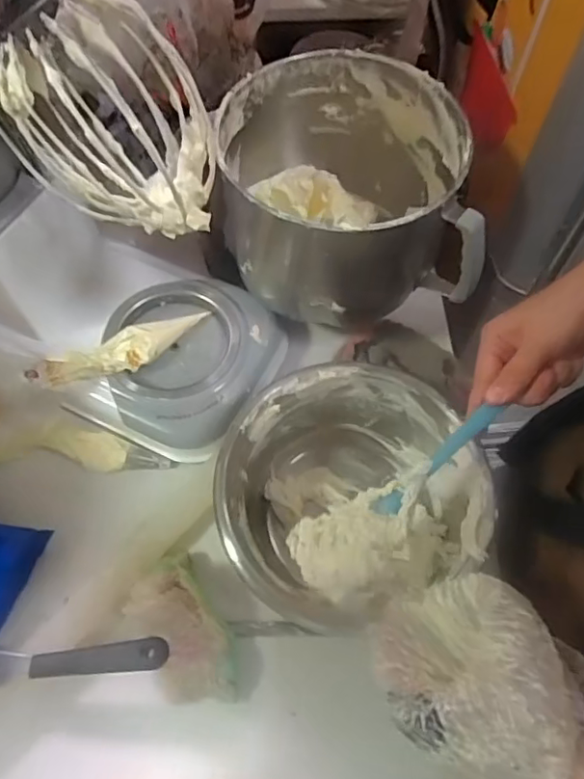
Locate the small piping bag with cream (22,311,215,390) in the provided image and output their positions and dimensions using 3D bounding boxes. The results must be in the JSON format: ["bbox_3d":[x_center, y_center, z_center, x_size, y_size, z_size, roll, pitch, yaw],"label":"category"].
[{"bbox_3d":[-0.170,-0.044,0.580,0.181,0.050,0.034,-27,67,-14],"label":"small piping bag with cream"}]

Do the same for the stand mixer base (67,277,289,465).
[{"bbox_3d":[-0.118,-0.031,0.612,0.174,0.043,0.194,27,66,12],"label":"stand mixer base"}]

